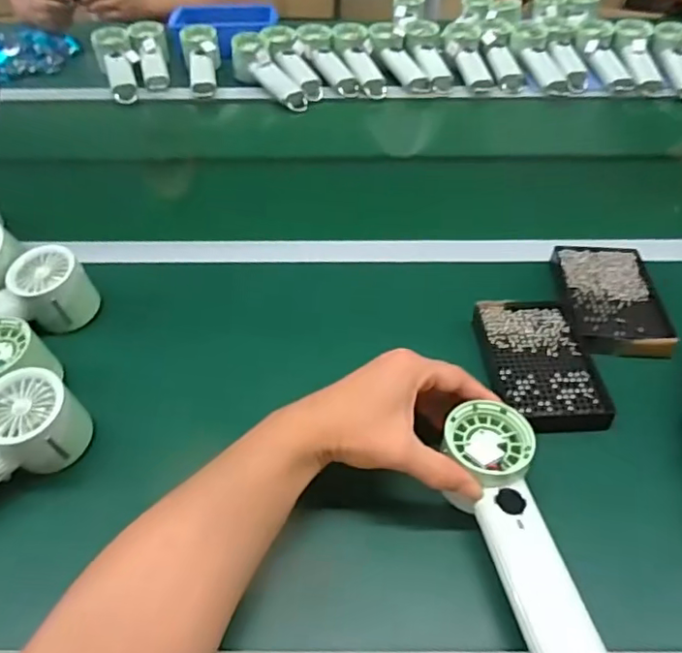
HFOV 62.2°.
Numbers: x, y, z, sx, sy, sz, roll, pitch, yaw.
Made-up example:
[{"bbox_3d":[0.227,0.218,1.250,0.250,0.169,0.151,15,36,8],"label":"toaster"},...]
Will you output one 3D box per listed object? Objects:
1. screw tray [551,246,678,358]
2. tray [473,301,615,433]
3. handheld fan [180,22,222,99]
[{"bbox_3d":[0.273,-0.029,0.573,0.091,0.018,0.144,2,45,2],"label":"screw tray"},{"bbox_3d":[0.180,0.033,0.521,0.091,0.020,0.141,-2,45,-1],"label":"tray"},{"bbox_3d":[-0.247,-0.462,1.002,0.067,0.047,0.188,-7,59,-6],"label":"handheld fan"}]

